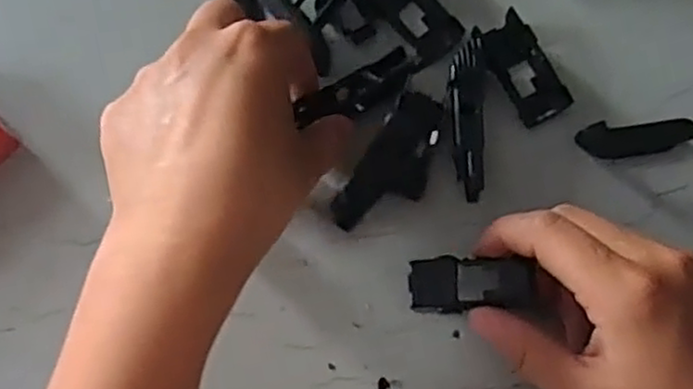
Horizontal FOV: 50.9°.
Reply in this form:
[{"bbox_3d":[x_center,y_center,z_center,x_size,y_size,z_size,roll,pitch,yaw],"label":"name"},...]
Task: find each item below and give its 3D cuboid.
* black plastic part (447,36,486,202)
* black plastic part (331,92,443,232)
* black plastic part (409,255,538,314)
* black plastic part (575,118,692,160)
[{"bbox_3d":[0.054,-0.035,0.328,0.016,0.017,0.070,3,74,1],"label":"black plastic part"},{"bbox_3d":[0.023,-0.014,0.328,0.030,0.009,0.071,32,77,9],"label":"black plastic part"},{"bbox_3d":[0.052,0.037,0.299,0.051,0.006,0.022,-3,74,16],"label":"black plastic part"},{"bbox_3d":[0.132,-0.025,0.328,0.054,0.012,0.015,-7,74,-2],"label":"black plastic part"}]

